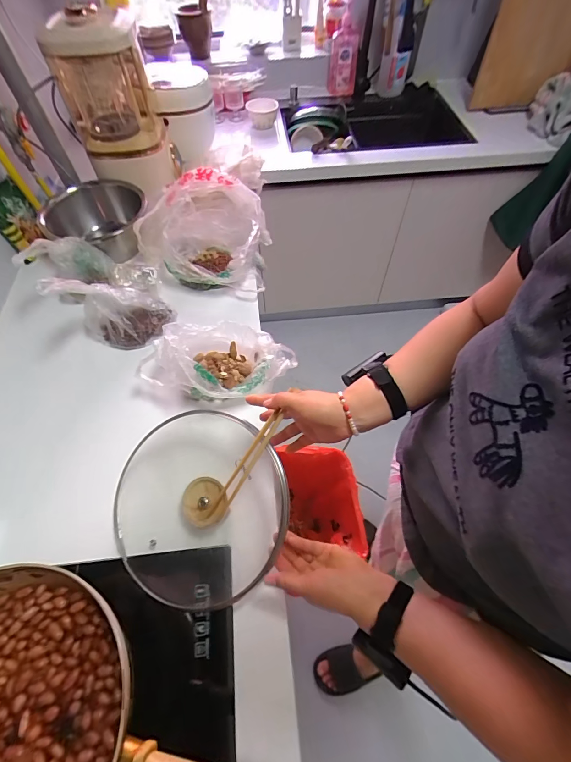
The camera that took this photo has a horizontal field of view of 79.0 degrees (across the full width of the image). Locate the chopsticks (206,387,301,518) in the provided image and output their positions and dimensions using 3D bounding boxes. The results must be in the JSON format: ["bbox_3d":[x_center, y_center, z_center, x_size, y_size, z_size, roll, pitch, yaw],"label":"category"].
[{"bbox_3d":[-0.060,0.129,0.524,0.025,0.015,0.197,38,102,20],"label":"chopsticks"}]

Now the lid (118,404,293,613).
[{"bbox_3d":[-0.139,0.182,0.555,0.305,0.084,0.263,13,81,31],"label":"lid"}]

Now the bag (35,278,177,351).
[{"bbox_3d":[-0.350,-0.163,0.718,0.182,0.198,0.099,-11,60,-6],"label":"bag"}]

